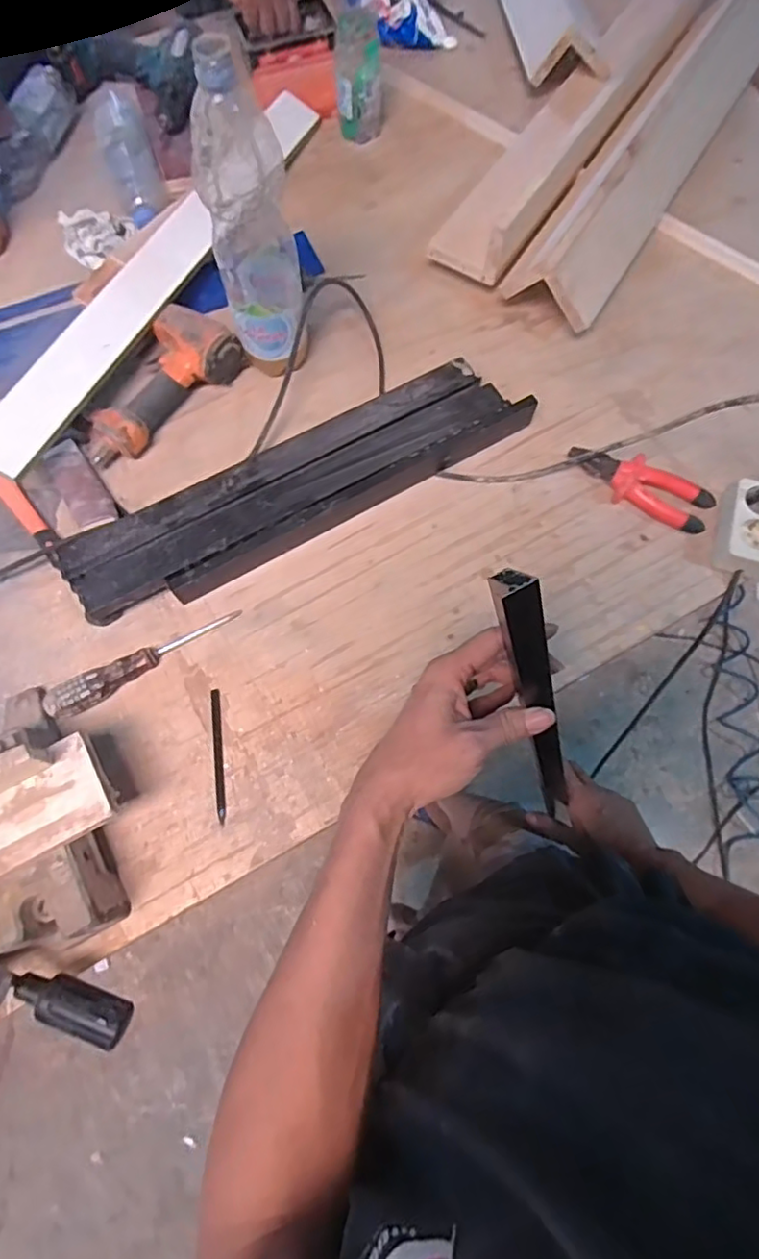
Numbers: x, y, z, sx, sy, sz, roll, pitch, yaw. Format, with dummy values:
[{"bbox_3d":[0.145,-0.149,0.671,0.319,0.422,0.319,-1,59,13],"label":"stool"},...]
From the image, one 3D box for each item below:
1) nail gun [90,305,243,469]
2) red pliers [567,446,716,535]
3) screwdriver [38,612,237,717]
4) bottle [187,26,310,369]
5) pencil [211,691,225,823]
[{"bbox_3d":[-0.278,-0.295,0.741,0.105,0.055,0.218,37,75,9],"label":"nail gun"},{"bbox_3d":[0.310,-0.173,0.729,0.173,0.026,0.058,27,74,7],"label":"red pliers"},{"bbox_3d":[-0.250,0.034,0.657,0.210,0.029,0.034,-29,76,-10],"label":"screwdriver"},{"bbox_3d":[-0.129,-0.402,0.641,0.089,0.324,0.092,-10,74,-4],"label":"bottle"},{"bbox_3d":[-0.169,0.131,0.643,0.010,0.004,0.139,-8,73,-4],"label":"pencil"}]

